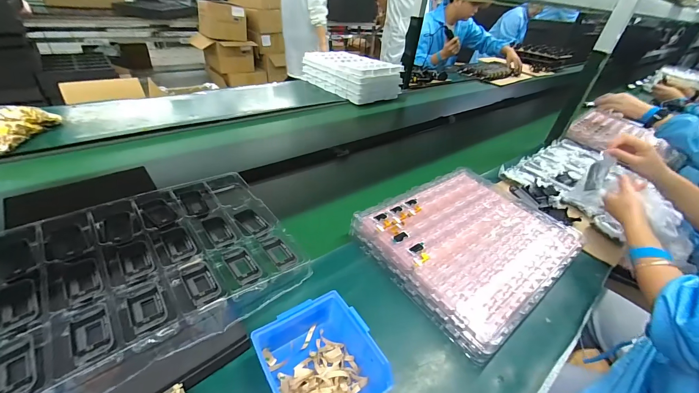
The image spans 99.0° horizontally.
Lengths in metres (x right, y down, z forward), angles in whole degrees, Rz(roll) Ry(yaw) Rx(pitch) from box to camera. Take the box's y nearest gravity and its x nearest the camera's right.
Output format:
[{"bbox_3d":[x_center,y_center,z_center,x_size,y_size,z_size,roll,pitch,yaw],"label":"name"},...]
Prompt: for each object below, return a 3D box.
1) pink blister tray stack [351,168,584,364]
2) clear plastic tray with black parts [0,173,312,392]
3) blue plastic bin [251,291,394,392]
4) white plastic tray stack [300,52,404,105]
[{"bbox_3d":[0.239,0.080,0.596,0.388,0.063,0.300,-22,45,-33],"label":"pink blister tray stack"},{"bbox_3d":[-0.335,0.121,0.413,0.506,0.045,0.341,-23,45,-34],"label":"clear plastic tray with black parts"},{"bbox_3d":[-0.032,0.206,0.370,0.136,0.074,0.137,-20,44,-31],"label":"blue plastic bin"},{"bbox_3d":[0.003,-0.569,1.375,0.243,0.127,0.426,-23,46,-34],"label":"white plastic tray stack"}]

